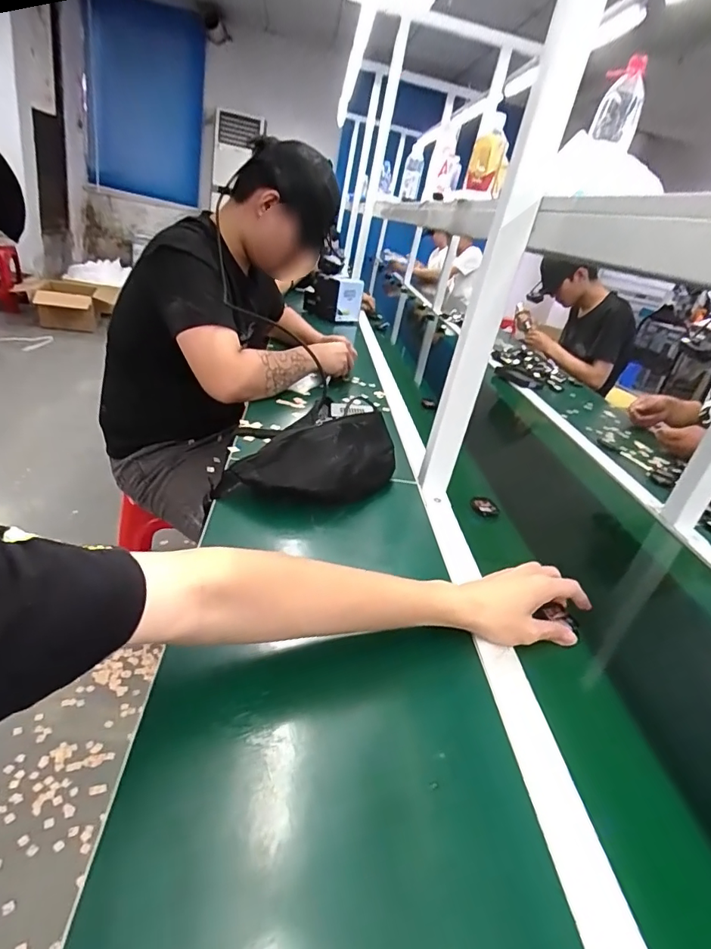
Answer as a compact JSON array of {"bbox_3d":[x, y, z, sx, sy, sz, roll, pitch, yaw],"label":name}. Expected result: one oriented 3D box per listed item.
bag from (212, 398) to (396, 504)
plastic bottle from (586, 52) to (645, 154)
[{"bbox_3d":[-0.047,-0.018,0.731,0.148,0.100,0.267,28,31,27],"label":"bag"},{"bbox_3d":[0.539,-0.754,1.014,0.084,0.144,0.079,19,29,21],"label":"plastic bottle"}]

